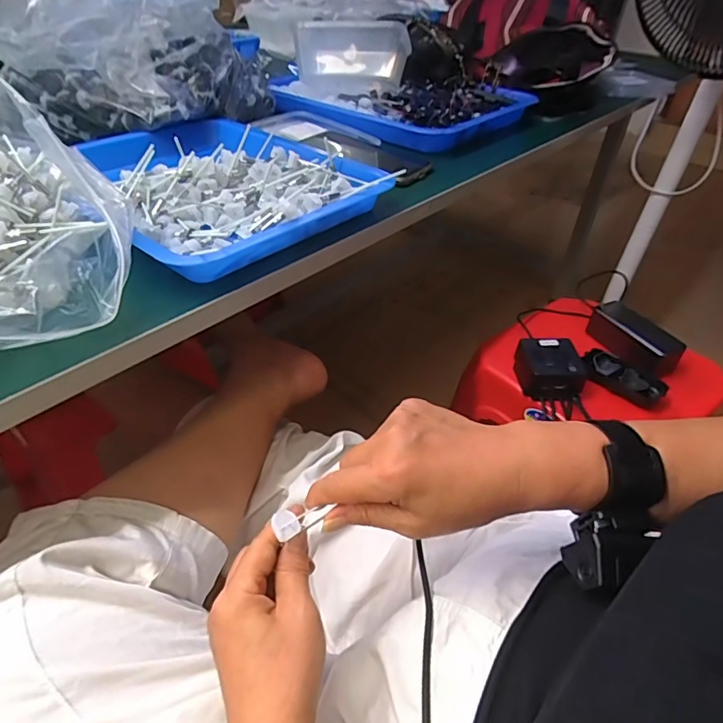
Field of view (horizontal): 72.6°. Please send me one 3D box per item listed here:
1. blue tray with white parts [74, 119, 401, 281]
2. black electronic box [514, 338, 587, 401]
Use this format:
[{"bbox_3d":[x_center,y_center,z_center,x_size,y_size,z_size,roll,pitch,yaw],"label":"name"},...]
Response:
[{"bbox_3d":[-0.157,-0.193,0.515,0.253,0.041,0.327,-31,51,-33],"label":"blue tray with white parts"},{"bbox_3d":[0.257,0.009,0.670,0.081,0.045,0.078,4,41,1],"label":"black electronic box"}]

